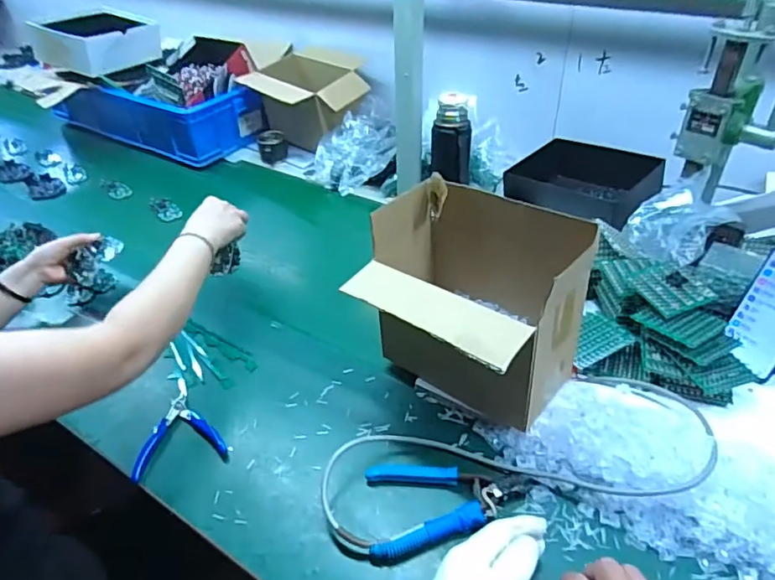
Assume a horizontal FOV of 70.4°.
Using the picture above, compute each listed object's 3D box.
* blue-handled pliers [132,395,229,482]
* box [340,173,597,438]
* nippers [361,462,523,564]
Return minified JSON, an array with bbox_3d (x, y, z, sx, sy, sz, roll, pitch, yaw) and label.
[{"bbox_3d":[-0.263,0.174,0.698,0.107,0.008,0.127,-13,40,-13],"label":"blue-handled pliers"},{"bbox_3d":[0.100,0.030,0.681,0.238,0.226,0.207,28,48,32],"label":"box"},{"bbox_3d":[0.061,0.231,0.602,0.162,0.017,0.110,-4,39,-2],"label":"nippers"}]

